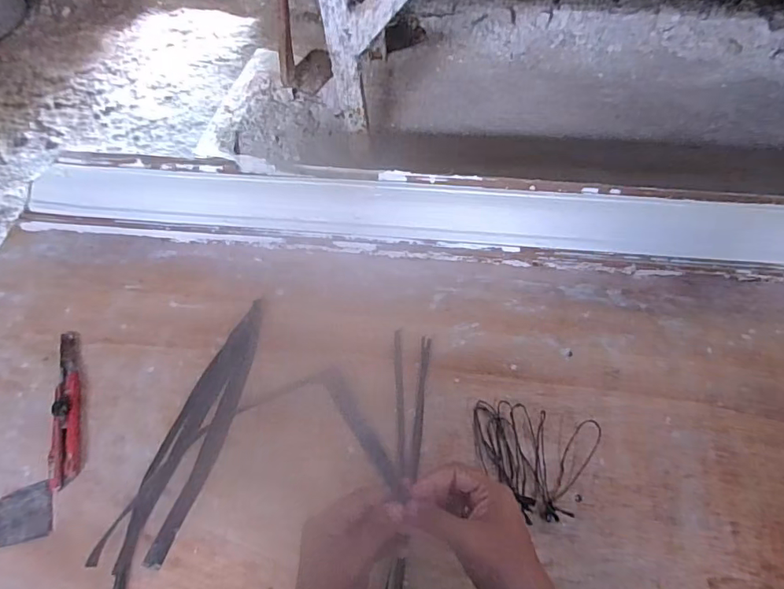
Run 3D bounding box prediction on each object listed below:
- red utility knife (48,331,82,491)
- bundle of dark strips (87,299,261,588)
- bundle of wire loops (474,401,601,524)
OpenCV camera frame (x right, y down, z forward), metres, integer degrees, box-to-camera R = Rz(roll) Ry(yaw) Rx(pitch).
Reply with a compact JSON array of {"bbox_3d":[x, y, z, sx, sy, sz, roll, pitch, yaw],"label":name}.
[{"bbox_3d":[-0.390,0.129,0.602,0.033,0.014,0.194,-16,62,-7],"label":"red utility knife"},{"bbox_3d":[-0.222,0.160,0.580,0.065,0.013,0.337,17,63,11],"label":"bundle of dark strips"},{"bbox_3d":[0.151,0.180,0.559,0.133,0.016,0.110,16,63,11],"label":"bundle of wire loops"}]

